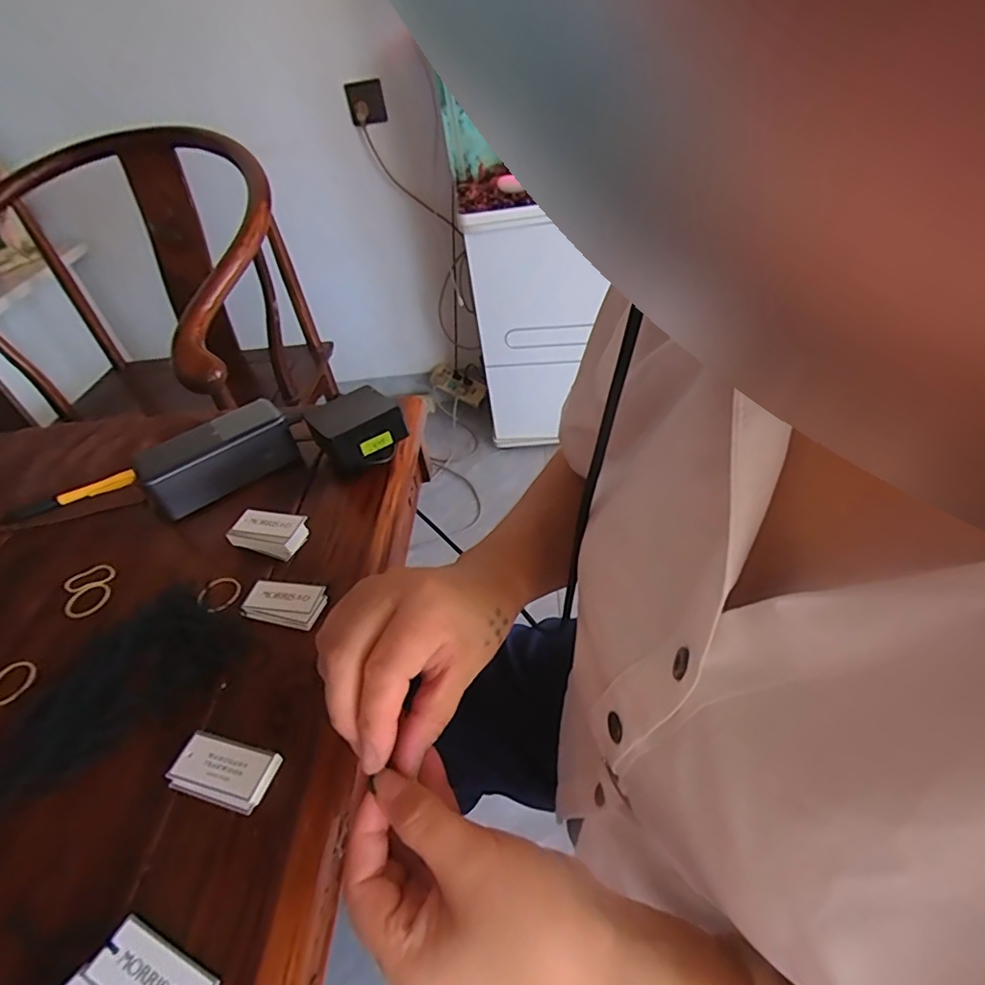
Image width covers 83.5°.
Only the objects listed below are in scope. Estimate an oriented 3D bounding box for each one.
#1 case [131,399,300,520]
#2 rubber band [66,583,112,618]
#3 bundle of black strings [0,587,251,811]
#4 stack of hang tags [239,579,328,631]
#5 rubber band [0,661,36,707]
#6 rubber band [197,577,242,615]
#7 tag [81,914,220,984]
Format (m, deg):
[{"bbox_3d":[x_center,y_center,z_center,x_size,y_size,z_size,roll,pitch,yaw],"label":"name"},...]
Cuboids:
[{"bbox_3d":[-0.250,-0.034,0.506,0.126,0.057,0.055,-34,49,-25],"label":"case"},{"bbox_3d":[-0.318,0.085,0.435,0.030,0.005,0.032,-5,43,5],"label":"rubber band"},{"bbox_3d":[-0.261,0.130,0.363,0.102,0.009,0.167,27,54,33],"label":"bundle of black strings"},{"bbox_3d":[-0.151,0.079,0.401,0.063,0.011,0.032,5,44,16],"label":"stack of hang tags"},{"bbox_3d":[-0.338,0.132,0.385,0.034,0.004,0.032,18,49,27],"label":"rubber band"},{"bbox_3d":[-0.208,0.077,0.422,0.033,0.004,0.030,-5,43,5],"label":"rubber band"},{"bbox_3d":[-0.154,0.219,0.249,0.056,0.009,0.026,14,48,24],"label":"tag"}]

